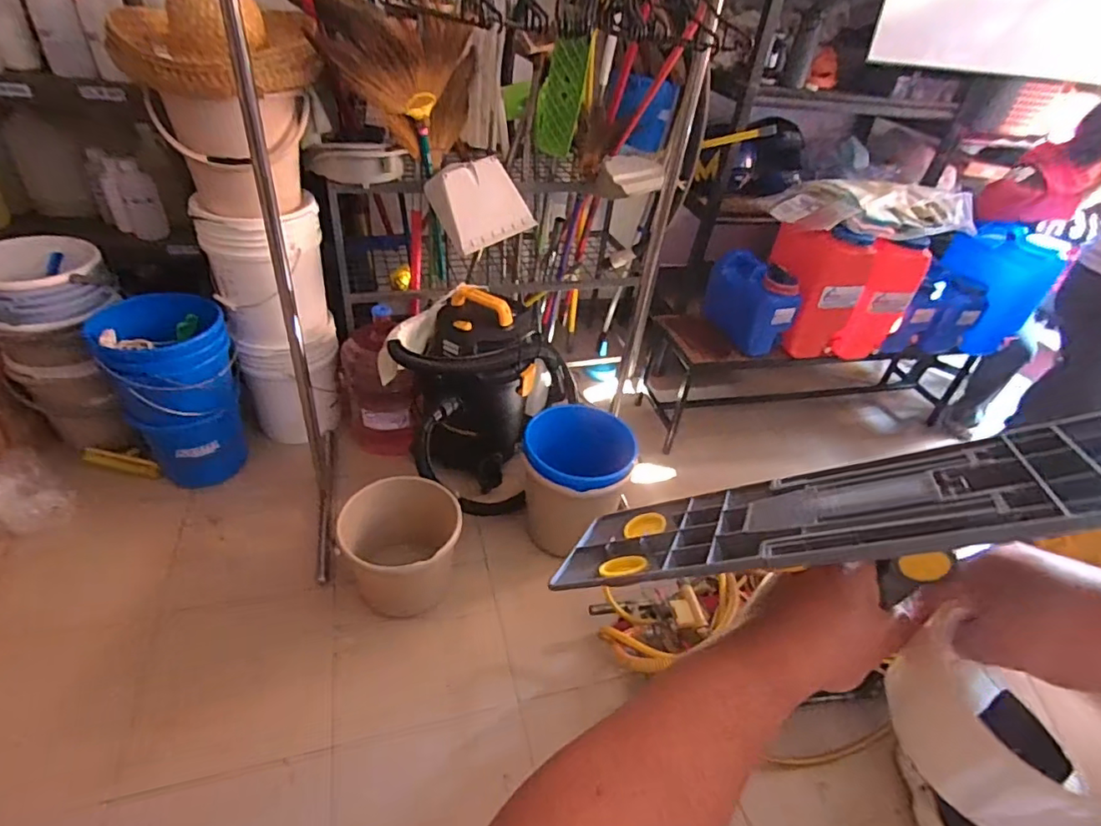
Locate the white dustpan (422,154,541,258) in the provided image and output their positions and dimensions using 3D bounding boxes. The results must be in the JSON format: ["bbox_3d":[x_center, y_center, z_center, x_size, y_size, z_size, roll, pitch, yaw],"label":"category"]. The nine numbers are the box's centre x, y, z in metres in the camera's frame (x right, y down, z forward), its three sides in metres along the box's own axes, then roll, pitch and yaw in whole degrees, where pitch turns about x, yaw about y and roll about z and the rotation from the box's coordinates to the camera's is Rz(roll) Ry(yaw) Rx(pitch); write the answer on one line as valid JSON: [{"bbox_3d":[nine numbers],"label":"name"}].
[{"bbox_3d":[-0.203,-0.589,1.586,0.253,0.225,0.100,-30,19,-26],"label":"white dustpan"}]

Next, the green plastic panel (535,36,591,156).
[{"bbox_3d":[0.026,-0.865,1.537,0.114,0.347,0.025,22,67,-1],"label":"green plastic panel"}]

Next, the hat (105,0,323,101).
[{"bbox_3d":[-0.723,-0.807,1.210,0.389,0.169,0.309,-21,46,-31],"label":"hat"}]

